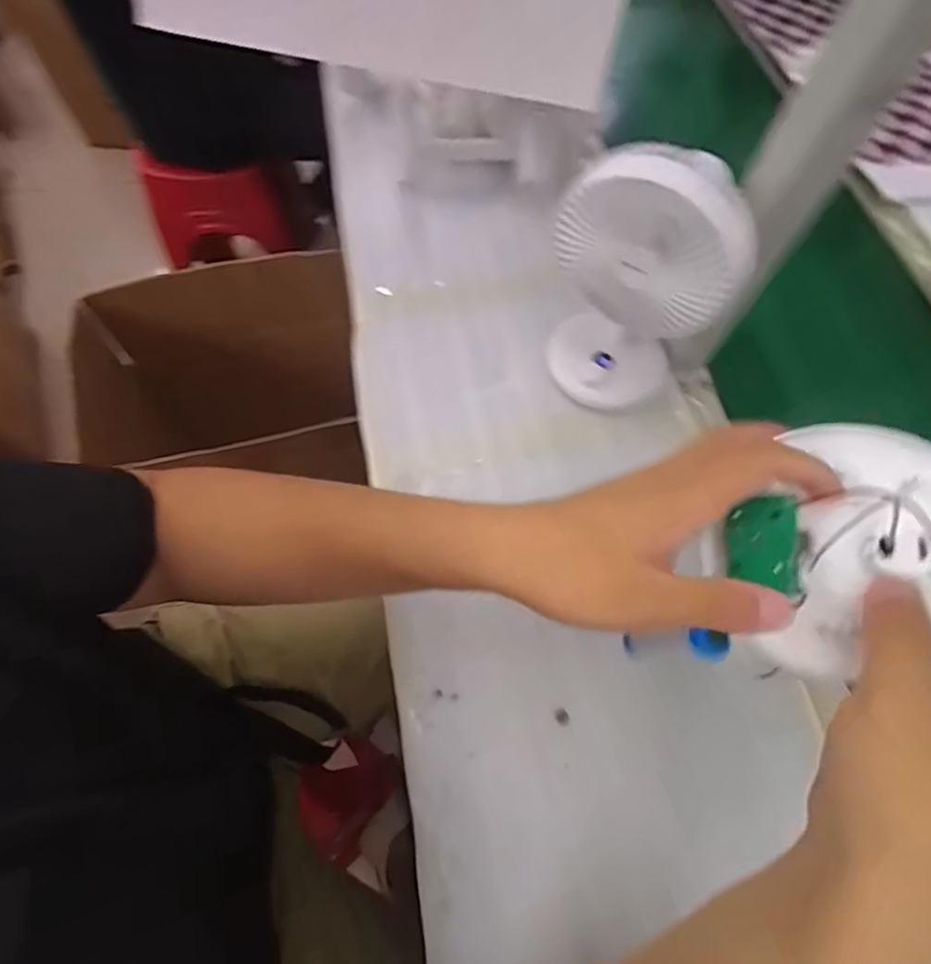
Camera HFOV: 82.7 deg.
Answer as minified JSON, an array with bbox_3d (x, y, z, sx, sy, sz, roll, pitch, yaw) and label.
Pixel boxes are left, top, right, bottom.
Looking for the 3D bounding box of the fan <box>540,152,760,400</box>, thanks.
[{"bbox_3d":[0.131,-0.156,0.416,0.123,0.212,0.088,25,68,9],"label":"fan"}]

